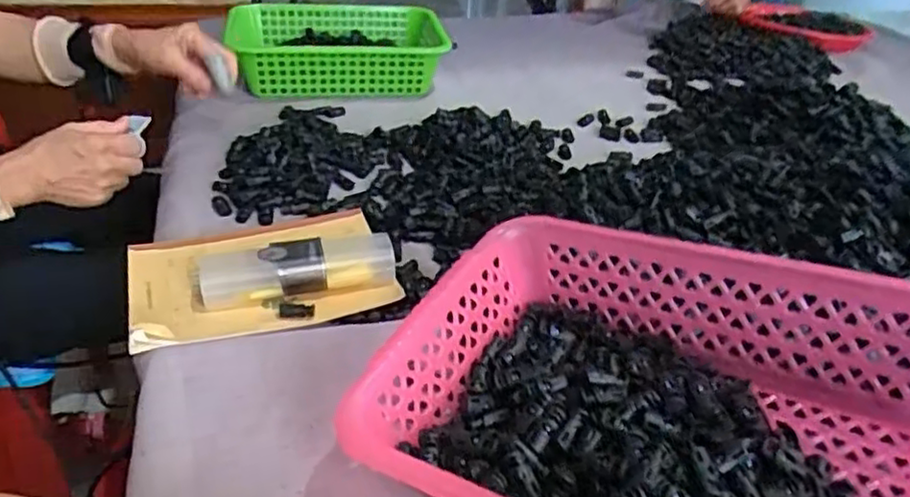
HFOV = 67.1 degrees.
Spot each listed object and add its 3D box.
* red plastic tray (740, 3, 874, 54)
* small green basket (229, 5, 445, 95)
[{"bbox_3d":[0.697,-0.446,1.367,0.238,0.040,0.210,31,41,34],"label":"red plastic tray"},{"bbox_3d":[-0.171,-0.295,1.022,0.311,0.081,0.220,-2,34,-12],"label":"small green basket"}]

